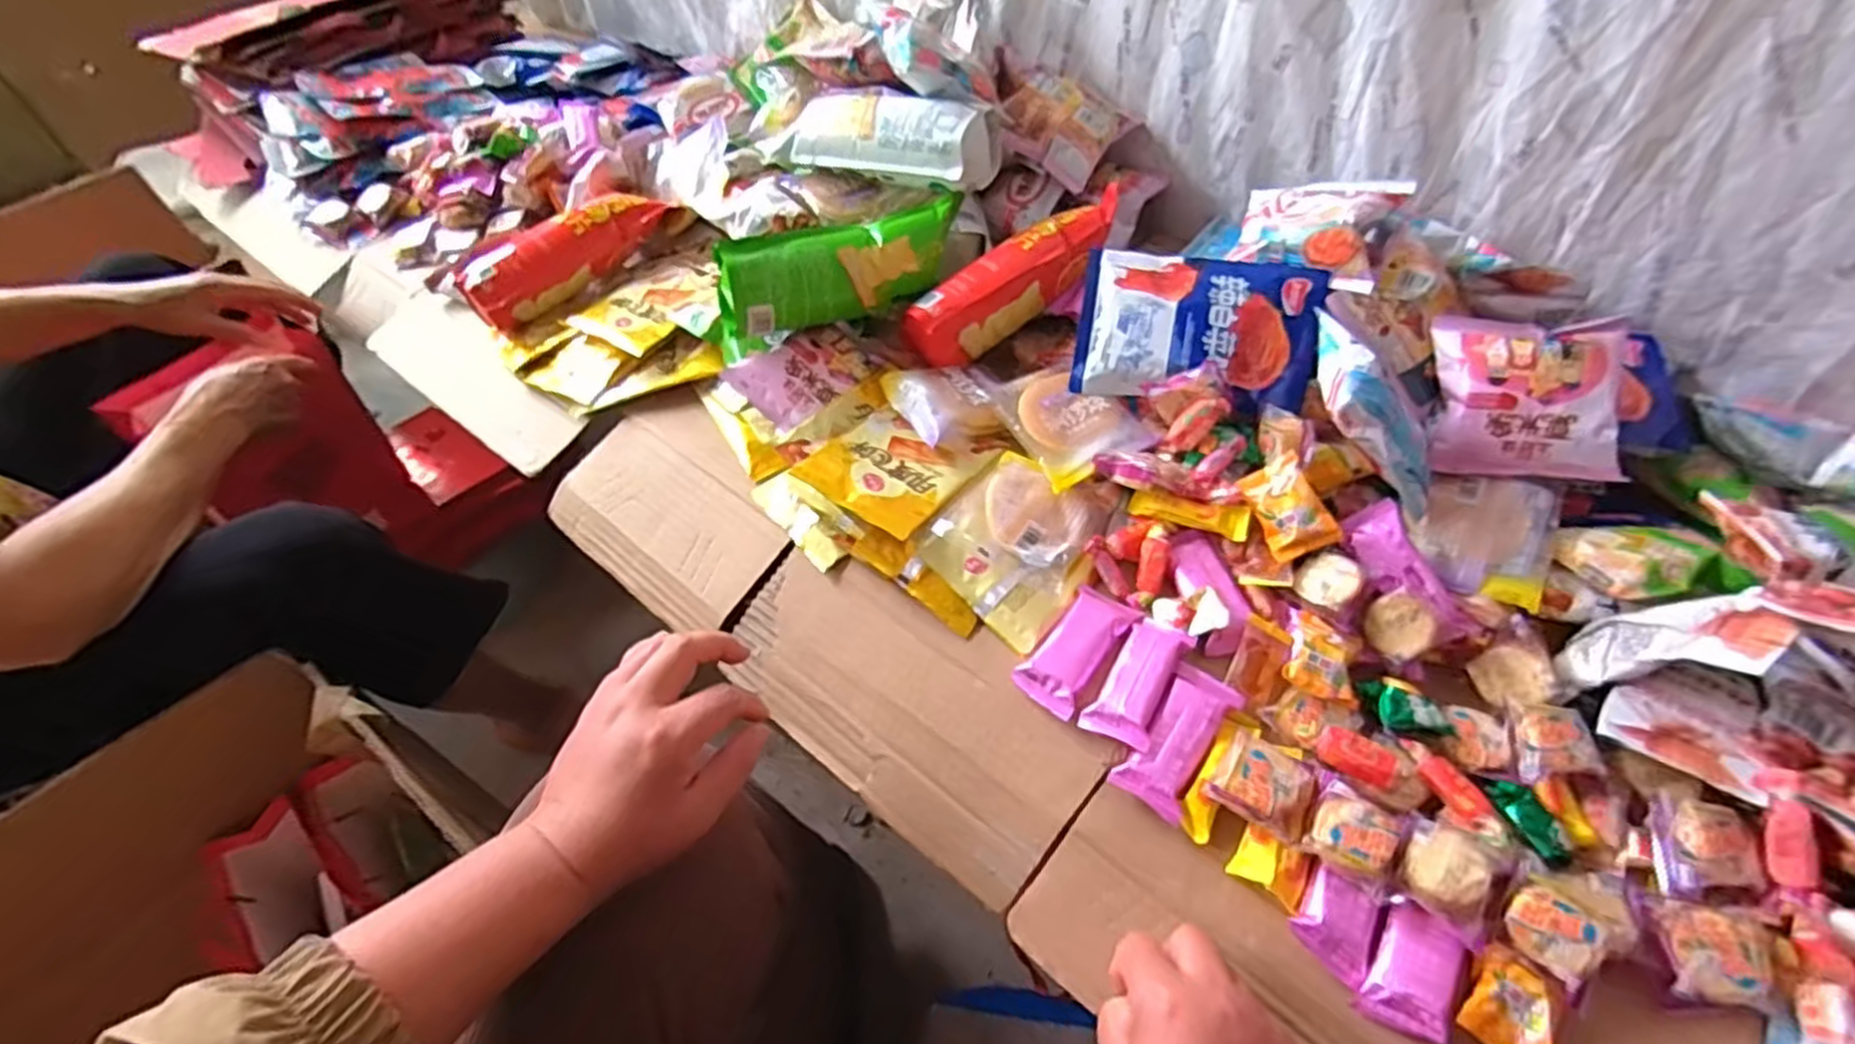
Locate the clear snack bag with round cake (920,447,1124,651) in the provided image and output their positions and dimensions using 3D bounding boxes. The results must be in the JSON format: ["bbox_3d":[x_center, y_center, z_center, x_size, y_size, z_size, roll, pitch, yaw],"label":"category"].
[{"bbox_3d":[0.070,0.006,0.572,0.106,0.034,0.140,30,58,24],"label":"clear snack bag with round cake"}]

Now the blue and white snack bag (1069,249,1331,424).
[{"bbox_3d":[0.206,-0.146,0.605,0.173,0.030,0.116,9,86,8],"label":"blue and white snack bag"}]

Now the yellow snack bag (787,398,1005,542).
[{"bbox_3d":[-0.017,-0.055,0.600,0.111,0.013,0.135,27,57,23],"label":"yellow snack bag"}]

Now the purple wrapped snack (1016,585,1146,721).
[{"bbox_3d":[0.100,0.083,0.526,0.042,0.014,0.093,30,58,24],"label":"purple wrapped snack"}]

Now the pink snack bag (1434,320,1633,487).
[{"bbox_3d":[0.420,-0.086,0.553,0.114,0.111,0.032,10,7,18],"label":"pink snack bag"}]

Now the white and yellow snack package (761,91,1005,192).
[{"bbox_3d":[-0.046,-0.342,0.694,0.212,0.065,0.063,20,54,18],"label":"white and yellow snack package"}]

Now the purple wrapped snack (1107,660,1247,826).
[{"bbox_3d":[0.156,0.134,0.491,0.043,0.020,0.092,29,58,24],"label":"purple wrapped snack"}]

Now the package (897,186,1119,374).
[{"bbox_3d":[0.074,-0.204,0.670,0.205,0.055,0.049,-37,57,-9],"label":"package"}]

